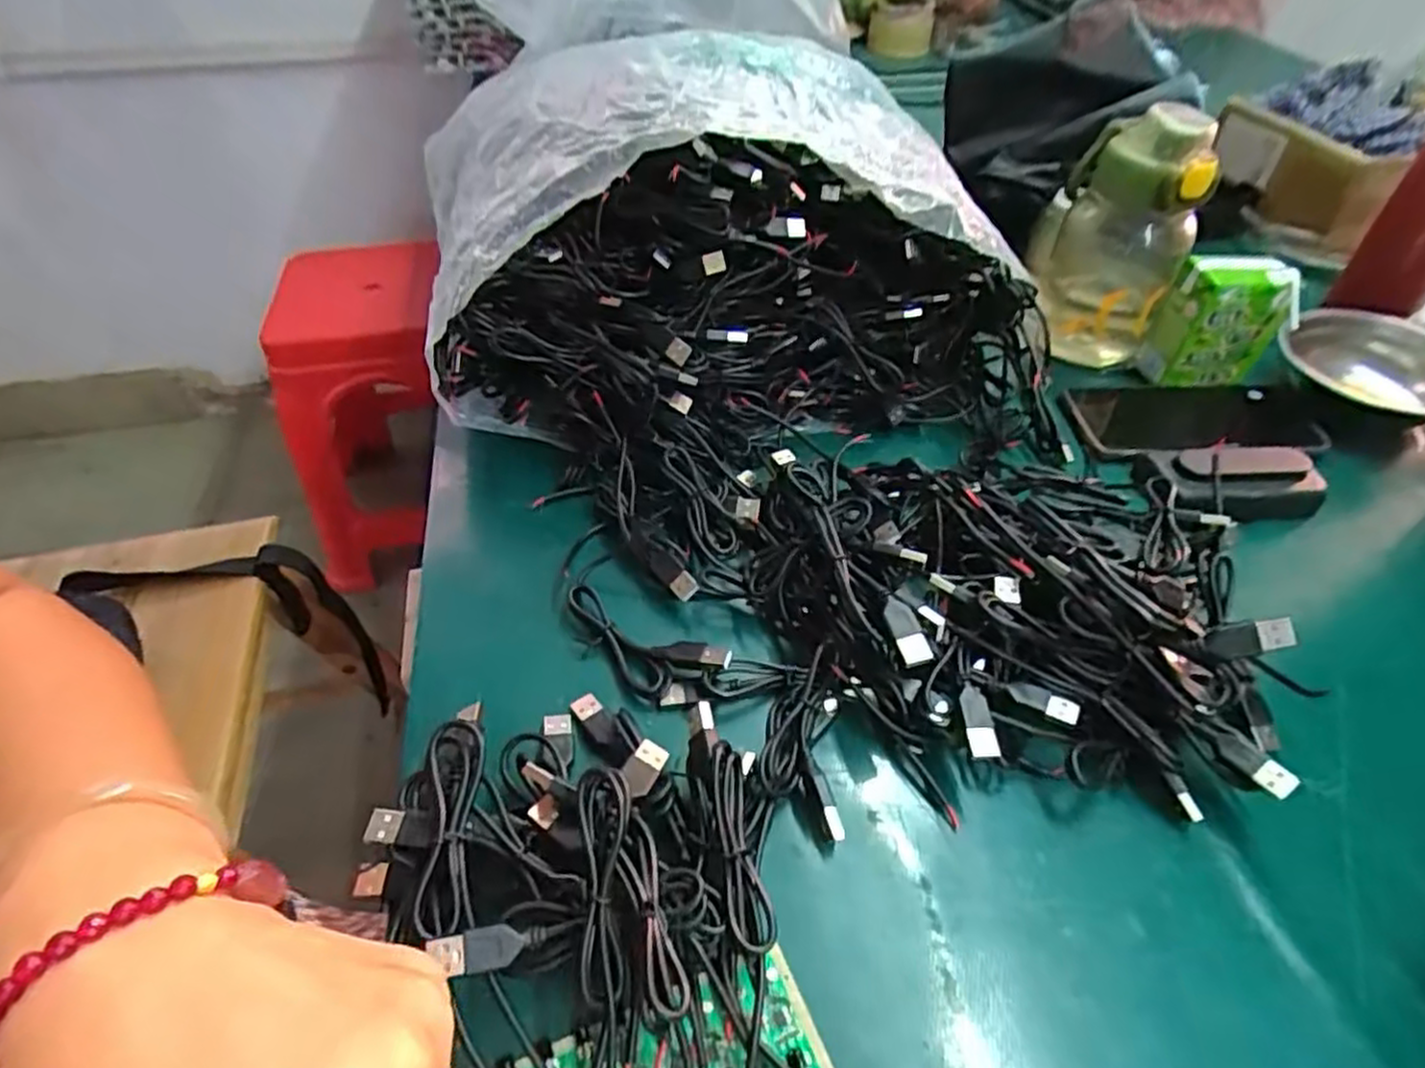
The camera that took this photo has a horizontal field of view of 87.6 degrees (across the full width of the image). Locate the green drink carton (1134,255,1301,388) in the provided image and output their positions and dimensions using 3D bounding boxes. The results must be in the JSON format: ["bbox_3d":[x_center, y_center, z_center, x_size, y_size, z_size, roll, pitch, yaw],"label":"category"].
[{"bbox_3d":[0.369,-0.153,0.541,0.077,0.088,0.039,4,45,2],"label":"green drink carton"}]

